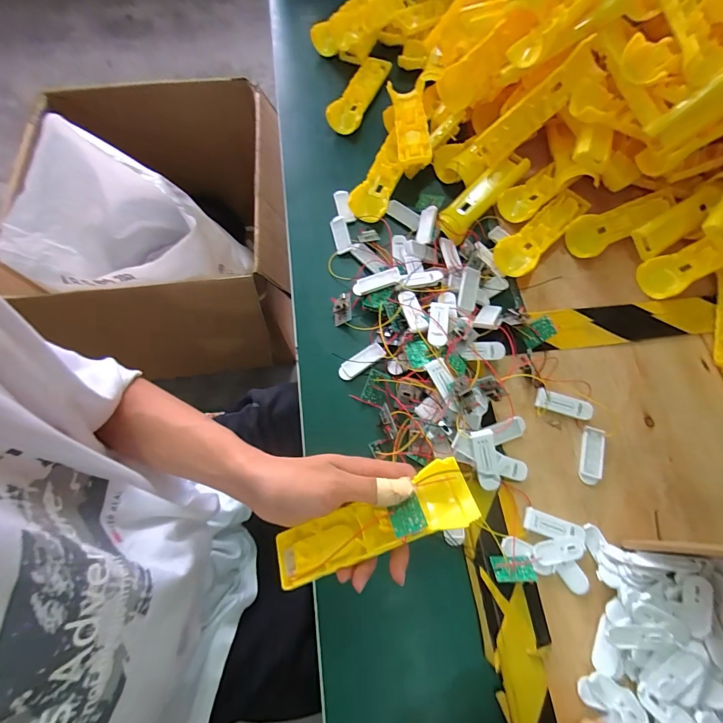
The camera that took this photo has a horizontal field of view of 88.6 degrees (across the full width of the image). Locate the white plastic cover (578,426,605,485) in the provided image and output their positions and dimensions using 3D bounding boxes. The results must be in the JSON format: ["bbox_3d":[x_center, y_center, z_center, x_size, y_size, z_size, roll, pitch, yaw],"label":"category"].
[{"bbox_3d":[0.239,0.097,0.385,0.022,0.010,0.058,17,70,5],"label":"white plastic cover"}]

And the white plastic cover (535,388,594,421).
[{"bbox_3d":[0.219,0.047,0.399,0.057,0.006,0.020,18,70,6],"label":"white plastic cover"}]

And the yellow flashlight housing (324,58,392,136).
[{"bbox_3d":[0.000,-0.417,0.582,0.050,0.032,0.160,22,71,7],"label":"yellow flashlight housing"}]

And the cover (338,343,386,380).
[{"bbox_3d":[0.000,-0.001,0.429,0.057,0.013,0.022,-33,73,-12],"label":"cover"}]

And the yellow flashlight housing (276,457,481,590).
[{"bbox_3d":[0.007,0.130,0.294,0.162,0.024,0.045,-25,71,6],"label":"yellow flashlight housing"}]

